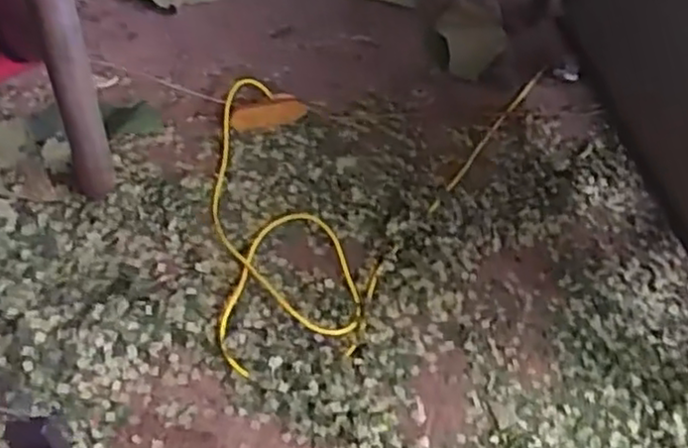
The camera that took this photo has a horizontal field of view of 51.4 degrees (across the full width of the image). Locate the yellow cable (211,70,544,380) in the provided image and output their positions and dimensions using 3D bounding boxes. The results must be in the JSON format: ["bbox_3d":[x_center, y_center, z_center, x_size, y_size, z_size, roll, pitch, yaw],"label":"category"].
[{"bbox_3d":[0.113,-0.071,1.696,0.834,0.038,0.853,3,55,-6],"label":"yellow cable"}]

